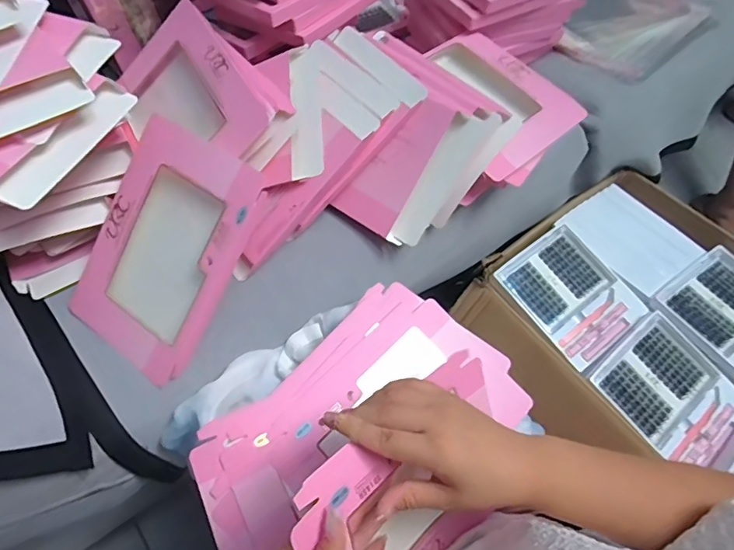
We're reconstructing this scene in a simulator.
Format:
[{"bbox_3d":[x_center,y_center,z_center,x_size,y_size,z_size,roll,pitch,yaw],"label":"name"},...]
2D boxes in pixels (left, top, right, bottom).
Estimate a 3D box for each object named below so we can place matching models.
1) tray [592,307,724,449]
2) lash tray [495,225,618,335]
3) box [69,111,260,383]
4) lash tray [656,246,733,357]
[{"bbox_3d":[0.374,0.132,0.634,0.149,0.019,0.109,-36,66,-20],"label":"tray"},{"bbox_3d":[0.276,0.003,0.710,0.144,0.022,0.111,-32,65,-19],"label":"lash tray"},{"bbox_3d":[-0.208,-0.027,0.501,0.157,0.013,0.233,31,100,16],"label":"box"},{"bbox_3d":[0.495,0.035,0.687,0.144,0.016,0.113,-30,64,-18],"label":"lash tray"}]

